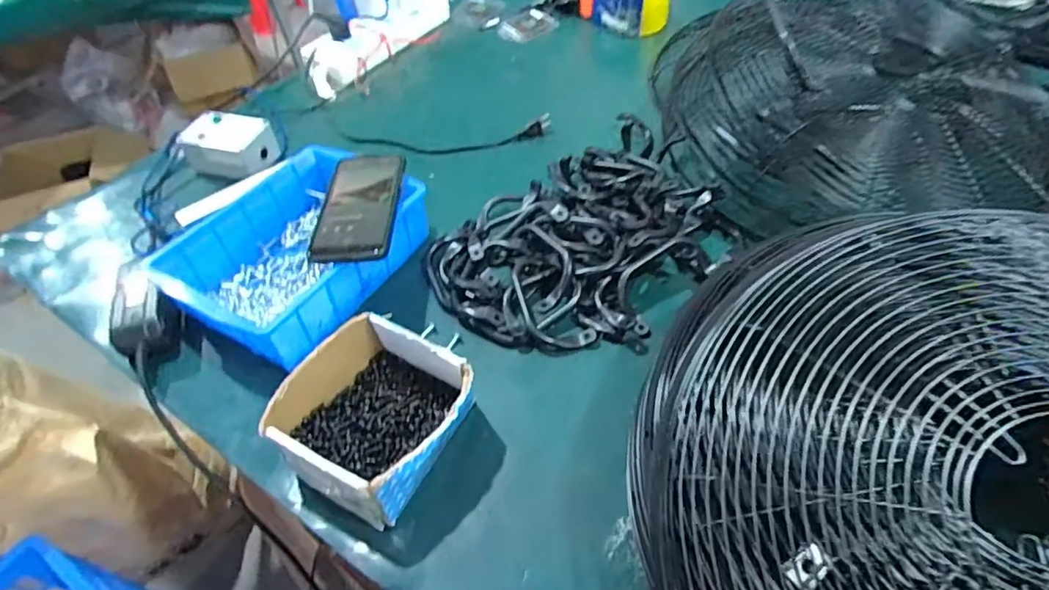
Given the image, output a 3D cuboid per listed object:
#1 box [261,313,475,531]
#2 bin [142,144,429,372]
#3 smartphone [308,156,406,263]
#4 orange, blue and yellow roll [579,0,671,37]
[{"bbox_3d":[-0.121,0.101,0.461,0.129,0.076,0.138,21,55,20],"label":"box"},{"bbox_3d":[-0.244,-0.055,0.612,0.195,0.071,0.248,24,56,22],"label":"bin"},{"bbox_3d":[-0.172,-0.094,0.583,0.078,0.014,0.158,-3,50,2],"label":"smartphone"},{"bbox_3d":[0.181,-0.519,0.983,0.115,0.090,0.139,-31,55,-20],"label":"orange, blue and yellow roll"}]

